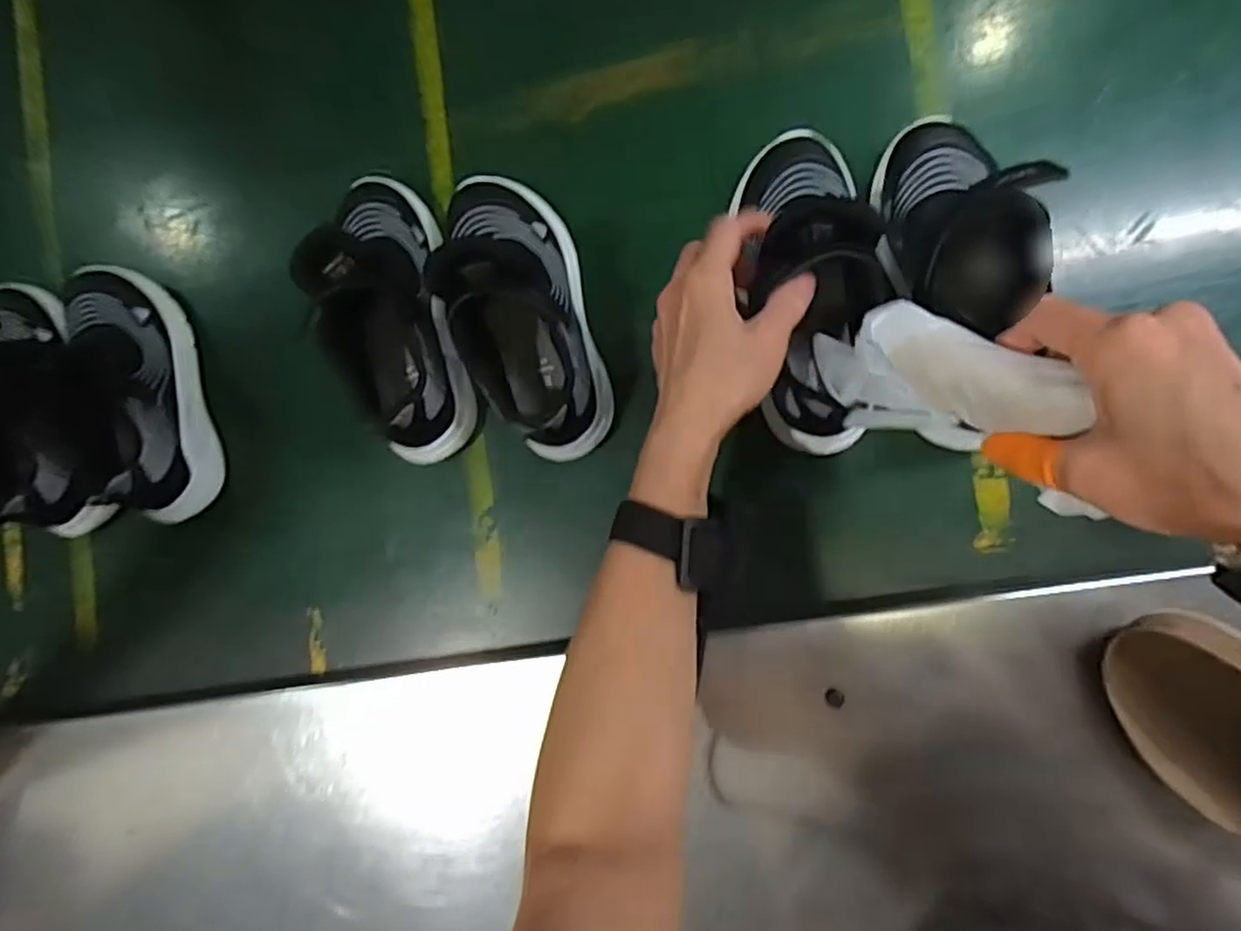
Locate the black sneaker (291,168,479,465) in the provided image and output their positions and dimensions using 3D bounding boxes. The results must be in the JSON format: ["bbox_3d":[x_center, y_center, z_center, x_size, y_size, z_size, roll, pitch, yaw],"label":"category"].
[{"bbox_3d":[-0.154,-0.104,0.469,0.071,0.107,0.197,-8,88,10],"label":"black sneaker"}]

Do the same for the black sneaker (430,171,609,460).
[{"bbox_3d":[-0.064,-0.105,0.455,0.069,0.102,0.199,-17,86,9],"label":"black sneaker"}]

